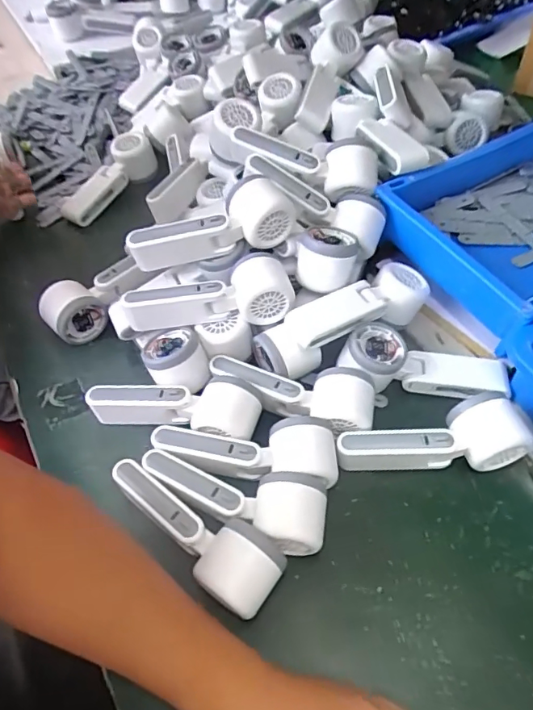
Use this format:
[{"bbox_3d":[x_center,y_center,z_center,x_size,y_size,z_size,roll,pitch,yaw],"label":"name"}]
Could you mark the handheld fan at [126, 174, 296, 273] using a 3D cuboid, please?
[{"bbox_3d":[-0.056,-0.139,0.527,0.178,0.065,0.058,-11,54,-6],"label":"handheld fan"}]

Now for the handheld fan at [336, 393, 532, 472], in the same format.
[{"bbox_3d":[0.149,0.079,0.453,0.164,0.063,0.053,-7,54,-3],"label":"handheld fan"}]

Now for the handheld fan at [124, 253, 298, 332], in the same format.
[{"bbox_3d":[-0.060,-0.061,0.521,0.173,0.059,0.064,-7,54,-3],"label":"handheld fan"}]

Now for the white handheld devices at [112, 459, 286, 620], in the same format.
[{"bbox_3d":[-0.067,0.148,0.415,0.170,0.055,0.055,28,60,20],"label":"white handheld devices"}]

